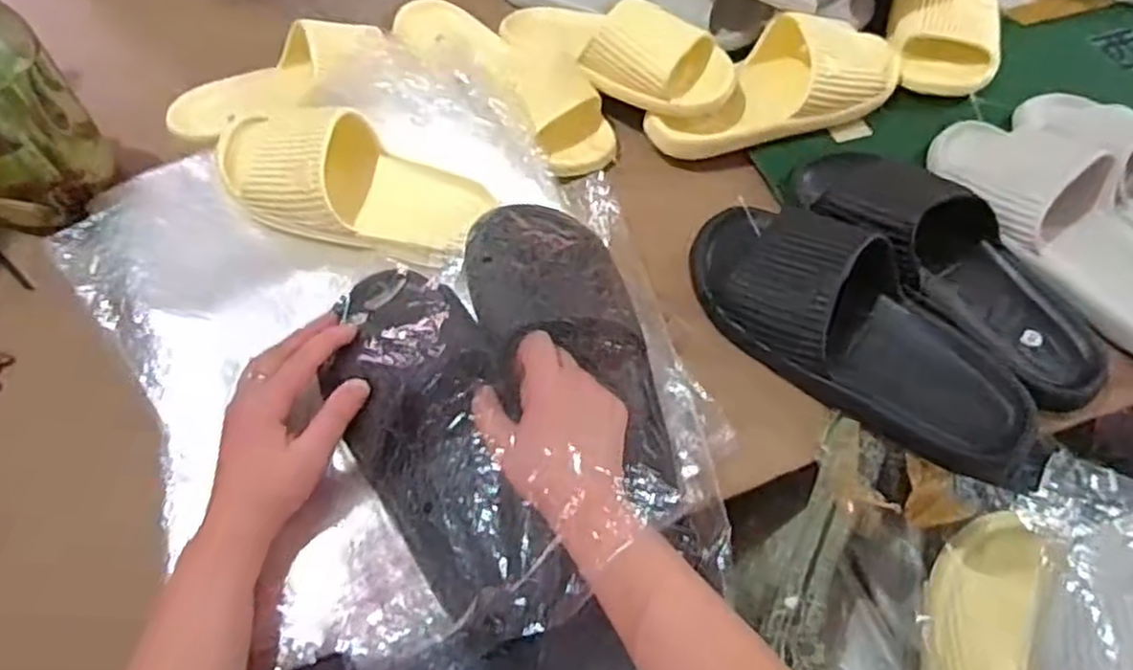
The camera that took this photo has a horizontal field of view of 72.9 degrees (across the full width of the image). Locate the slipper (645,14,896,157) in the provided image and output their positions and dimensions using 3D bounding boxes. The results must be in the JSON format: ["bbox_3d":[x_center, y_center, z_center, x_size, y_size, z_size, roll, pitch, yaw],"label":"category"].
[{"bbox_3d":[0.193,-0.231,0.703,0.247,0.060,0.101,-15,61,-8],"label":"slipper"}]

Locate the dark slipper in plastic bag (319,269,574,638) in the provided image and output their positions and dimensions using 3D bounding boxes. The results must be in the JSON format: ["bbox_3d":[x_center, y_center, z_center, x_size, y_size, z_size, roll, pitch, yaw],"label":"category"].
[{"bbox_3d":[-0.082,0.065,0.488,0.103,0.056,0.287,-22,51,-12],"label":"dark slipper in plastic bag"}]

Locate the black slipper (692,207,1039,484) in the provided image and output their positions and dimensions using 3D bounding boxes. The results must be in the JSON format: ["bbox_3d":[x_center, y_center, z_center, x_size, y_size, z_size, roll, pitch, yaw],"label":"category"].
[{"bbox_3d":[0.214,-0.012,0.570,0.283,0.067,0.111,39,67,20],"label":"black slipper"}]

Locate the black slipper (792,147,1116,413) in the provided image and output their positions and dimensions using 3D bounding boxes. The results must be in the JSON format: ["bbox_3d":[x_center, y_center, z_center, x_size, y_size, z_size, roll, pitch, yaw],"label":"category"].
[{"bbox_3d":[0.296,-0.066,0.591,0.108,0.072,0.279,-37,66,-19],"label":"black slipper"}]

